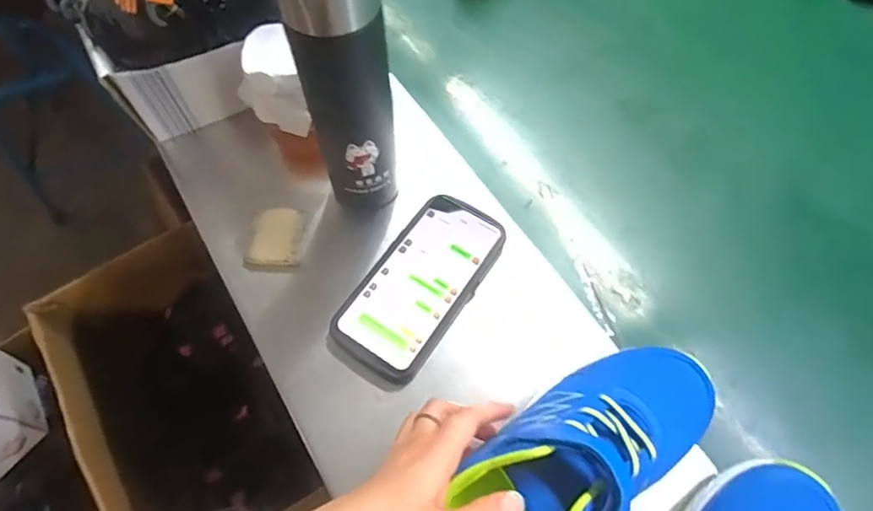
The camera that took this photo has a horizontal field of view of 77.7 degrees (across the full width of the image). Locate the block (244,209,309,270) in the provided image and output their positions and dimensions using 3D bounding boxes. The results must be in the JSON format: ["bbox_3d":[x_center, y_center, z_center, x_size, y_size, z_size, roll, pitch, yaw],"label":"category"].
[{"bbox_3d":[-0.139,-0.016,0.473,0.043,0.017,0.051,5,64,4],"label":"block"}]

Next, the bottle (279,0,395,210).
[{"bbox_3d":[-0.062,-0.119,0.399,0.056,0.219,0.058,-2,60,1],"label":"bottle"}]

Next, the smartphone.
[{"bbox_3d":[-0.012,0.022,0.451,0.080,0.010,0.162,30,68,15],"label":"smartphone"}]

